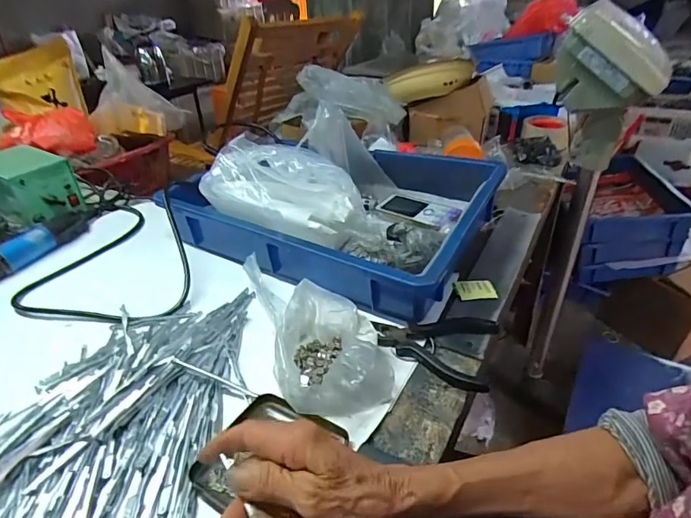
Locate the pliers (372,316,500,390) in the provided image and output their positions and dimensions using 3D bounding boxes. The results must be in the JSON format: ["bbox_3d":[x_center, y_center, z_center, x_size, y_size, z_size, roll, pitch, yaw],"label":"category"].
[{"bbox_3d":[0.088,0.089,0.437,0.120,0.018,0.078,4,33,12],"label":"pliers"}]

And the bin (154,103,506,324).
[{"bbox_3d":[-0.023,-0.097,0.604,0.402,0.150,0.272,16,37,27],"label":"bin"}]

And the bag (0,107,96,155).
[{"bbox_3d":[-0.672,-0.291,0.989,0.190,0.083,0.107,7,34,16],"label":"bag"}]

